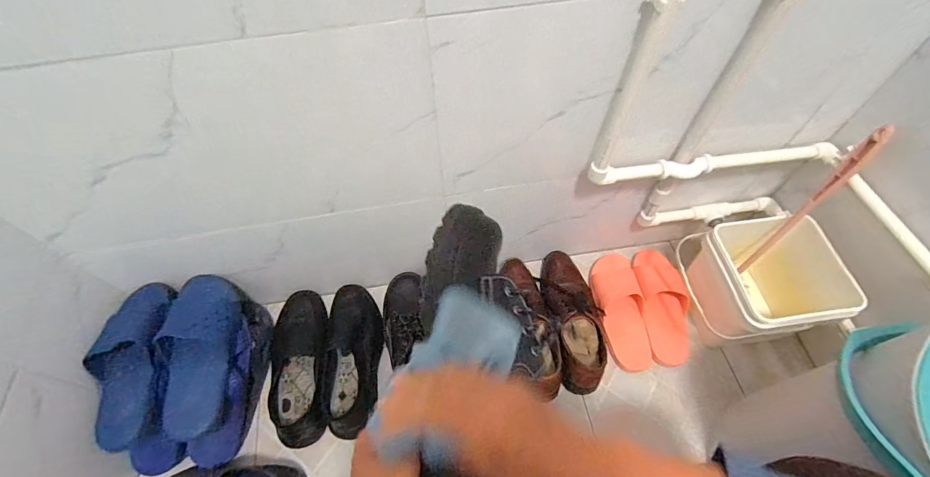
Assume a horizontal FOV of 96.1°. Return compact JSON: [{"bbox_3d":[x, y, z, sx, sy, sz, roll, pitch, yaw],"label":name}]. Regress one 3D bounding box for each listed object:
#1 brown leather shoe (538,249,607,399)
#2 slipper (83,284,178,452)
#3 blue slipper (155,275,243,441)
[{"bbox_3d":[0.215,0.140,0.814,0.106,0.083,0.289,-6,58,-3],"label":"brown leather shoe"},{"bbox_3d":[-0.539,0.194,0.674,0.109,0.074,0.251,0,76,1],"label":"slipper"},{"bbox_3d":[-0.428,0.182,0.668,0.086,0.073,0.249,-3,73,-1],"label":"blue slipper"}]

